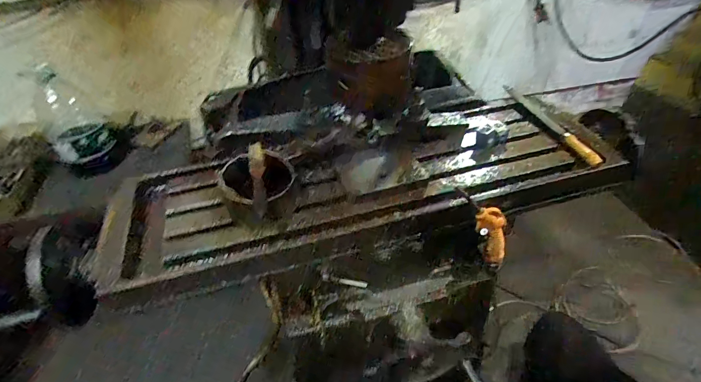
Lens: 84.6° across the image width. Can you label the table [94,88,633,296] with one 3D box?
[{"bbox_3d":[0.033,-0.032,0.629,0.804,0.081,0.262,-13,43,-13],"label":"table"}]

